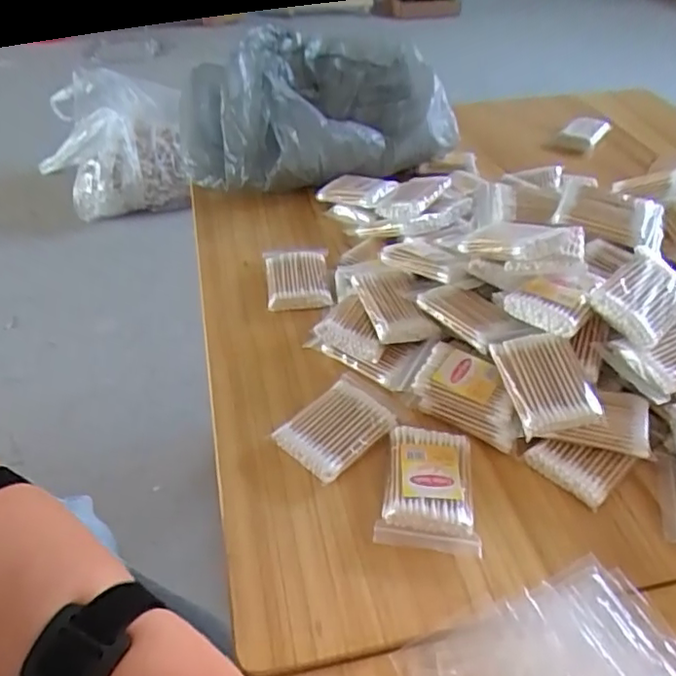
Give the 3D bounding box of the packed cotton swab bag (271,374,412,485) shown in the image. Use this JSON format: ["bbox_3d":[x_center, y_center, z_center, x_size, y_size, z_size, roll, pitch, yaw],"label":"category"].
[{"bbox_3d":[0.003,0.063,0.440,0.059,0.019,0.090,30,50,30],"label":"packed cotton swab bag"}]

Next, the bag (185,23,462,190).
[{"bbox_3d":[-0.011,-0.281,0.715,0.332,0.158,0.162,-23,47,-24],"label":"bag"}]

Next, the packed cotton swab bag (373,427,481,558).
[{"bbox_3d":[0.063,0.102,0.401,0.062,0.020,0.086,7,42,8],"label":"packed cotton swab bag"}]

